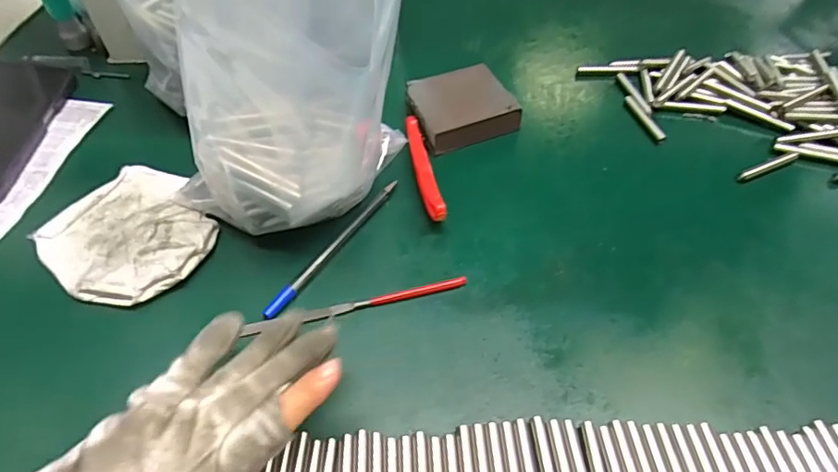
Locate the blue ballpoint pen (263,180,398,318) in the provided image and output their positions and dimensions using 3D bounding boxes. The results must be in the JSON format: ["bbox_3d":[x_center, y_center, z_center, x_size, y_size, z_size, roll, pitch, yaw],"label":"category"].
[{"bbox_3d":[-0.058,0.005,0.373,0.009,0.010,0.140,26,56,19],"label":"blue ballpoint pen"}]

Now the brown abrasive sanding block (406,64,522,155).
[{"bbox_3d":[0.033,-0.107,0.446,0.081,0.025,0.070,-22,55,-17],"label":"brown abrasive sanding block"}]

